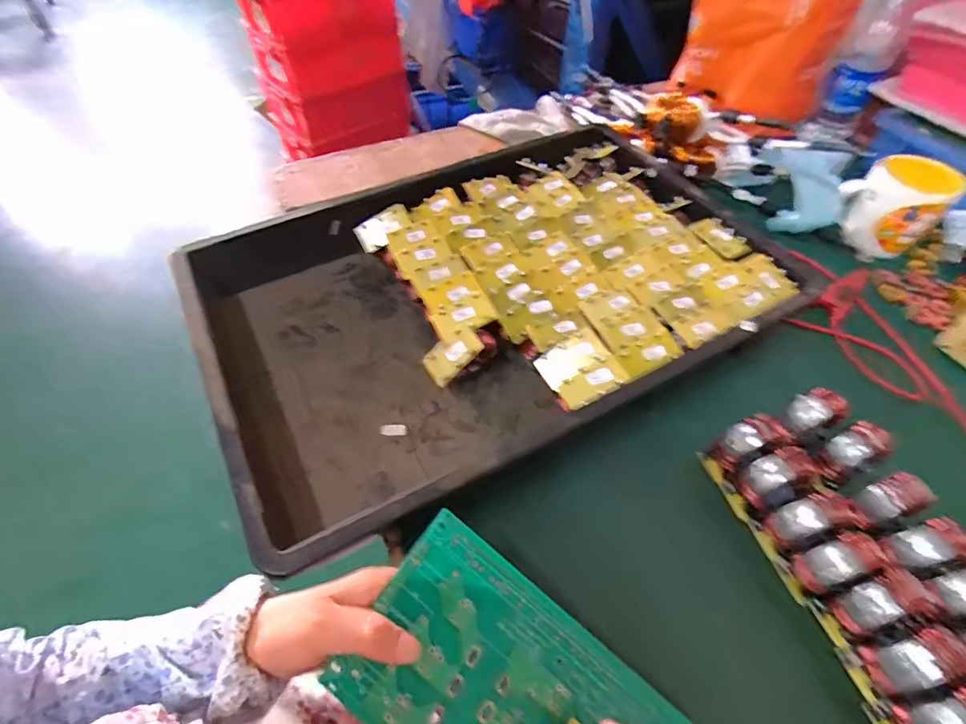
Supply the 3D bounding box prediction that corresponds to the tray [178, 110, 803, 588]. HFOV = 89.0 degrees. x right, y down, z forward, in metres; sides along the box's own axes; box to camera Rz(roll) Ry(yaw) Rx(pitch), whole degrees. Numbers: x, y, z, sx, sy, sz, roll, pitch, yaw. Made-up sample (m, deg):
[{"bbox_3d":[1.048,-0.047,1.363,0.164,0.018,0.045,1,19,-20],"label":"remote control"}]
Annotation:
[{"bbox_3d":[0.012,-0.067,0.510,0.513,0.074,0.355,-24,56,-18],"label":"tray"}]

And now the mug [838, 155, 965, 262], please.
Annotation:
[{"bbox_3d":[0.479,-0.181,0.580,0.099,0.095,0.094,-33,60,-23],"label":"mug"}]

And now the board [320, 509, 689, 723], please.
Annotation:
[{"bbox_3d":[0.025,0.204,0.290,0.214,0.007,0.112,41,61,2],"label":"board"}]

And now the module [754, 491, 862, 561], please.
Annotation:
[{"bbox_3d":[0.233,0.120,0.364,0.022,0.072,0.026,11,45,-33],"label":"module"}]

